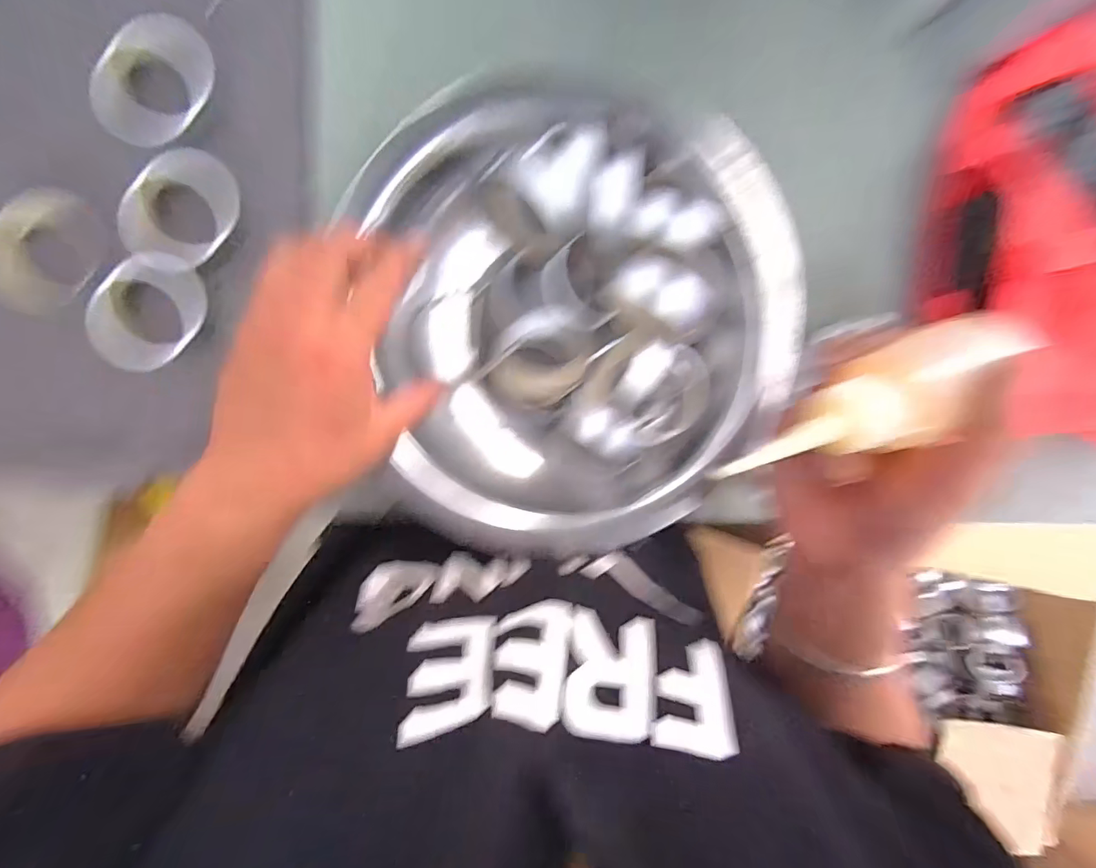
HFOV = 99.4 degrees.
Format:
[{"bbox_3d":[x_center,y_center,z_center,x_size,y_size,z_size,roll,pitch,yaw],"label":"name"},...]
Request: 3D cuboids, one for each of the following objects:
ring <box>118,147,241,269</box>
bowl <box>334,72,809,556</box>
[{"bbox_3d":[-0.254,-0.155,0.320,0.060,0.010,0.082,37,90,-7],"label":"ring"},{"bbox_3d":[0.020,-0.073,0.330,0.288,0.069,0.305,-6,95,-5],"label":"bowl"}]

